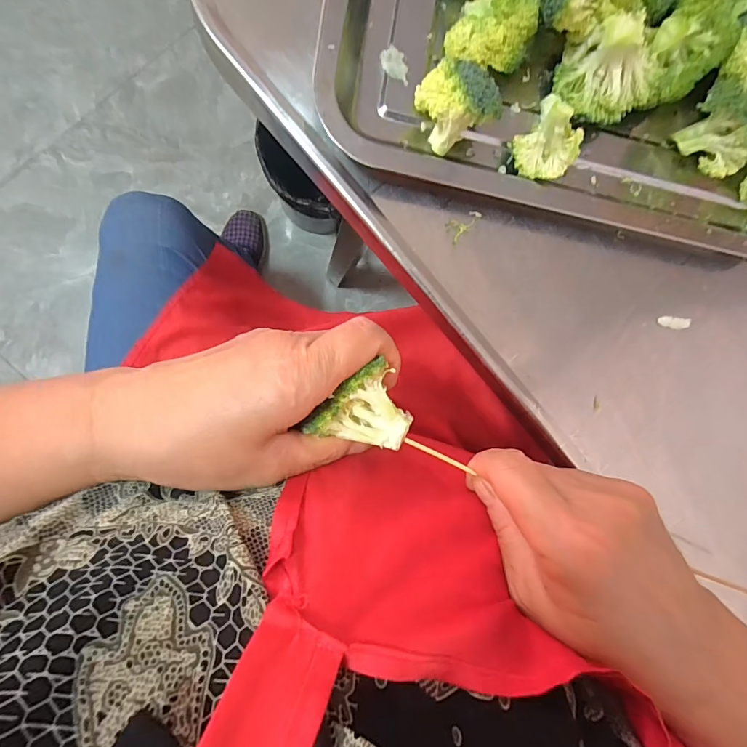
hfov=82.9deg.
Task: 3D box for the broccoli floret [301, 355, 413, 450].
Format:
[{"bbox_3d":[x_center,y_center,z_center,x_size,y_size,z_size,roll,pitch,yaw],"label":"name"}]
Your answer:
[{"bbox_3d":[-0.003,0.022,0.198,0.043,0.017,0.040,-43,98,-2],"label":"broccoli floret"}]

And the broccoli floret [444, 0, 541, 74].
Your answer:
[{"bbox_3d":[0.063,-0.177,0.218,0.039,0.033,0.033,33,90,-9],"label":"broccoli floret"}]

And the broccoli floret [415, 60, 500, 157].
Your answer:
[{"bbox_3d":[0.040,-0.137,0.217,0.032,0.034,0.033,-37,98,-3],"label":"broccoli floret"}]

